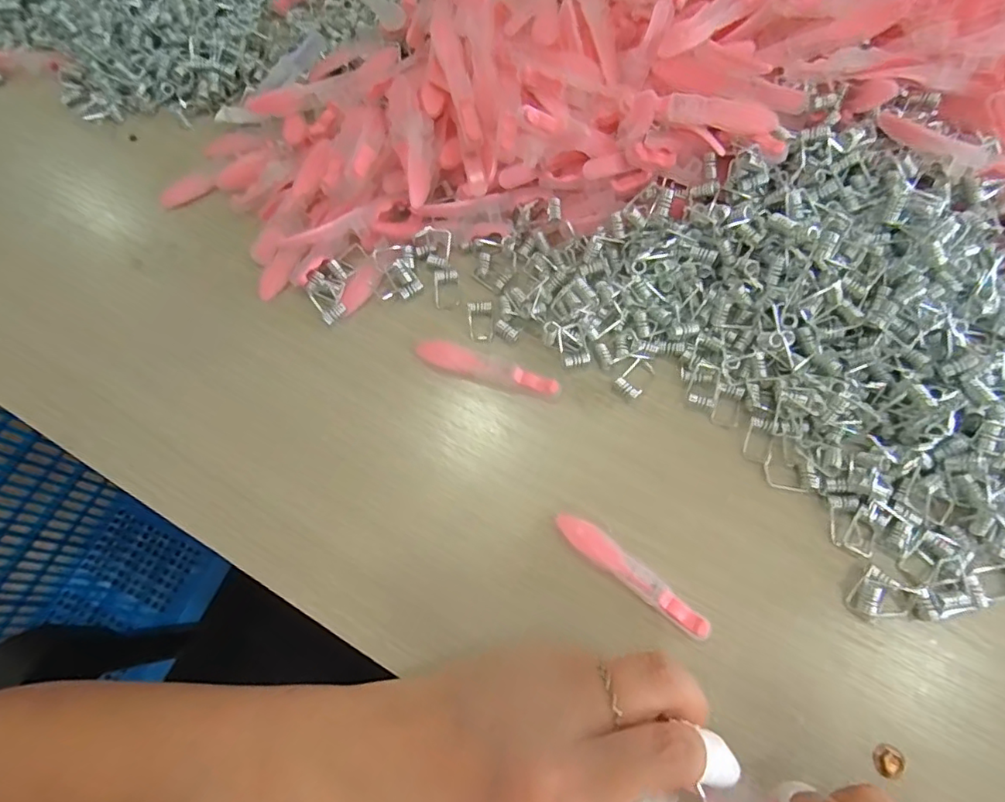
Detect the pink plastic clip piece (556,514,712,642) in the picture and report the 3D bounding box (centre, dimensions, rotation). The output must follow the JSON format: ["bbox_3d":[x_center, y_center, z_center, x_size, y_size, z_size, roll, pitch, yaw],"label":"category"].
[{"bbox_3d":[0.059,0.078,0.251,0.078,0.009,0.014,36,76,13],"label":"pink plastic clip piece"}]

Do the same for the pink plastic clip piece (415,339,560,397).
[{"bbox_3d":[-0.009,-0.016,0.290,0.077,0.007,0.016,22,73,9],"label":"pink plastic clip piece"}]

